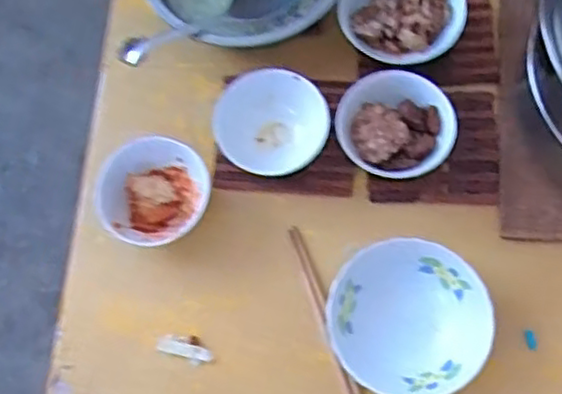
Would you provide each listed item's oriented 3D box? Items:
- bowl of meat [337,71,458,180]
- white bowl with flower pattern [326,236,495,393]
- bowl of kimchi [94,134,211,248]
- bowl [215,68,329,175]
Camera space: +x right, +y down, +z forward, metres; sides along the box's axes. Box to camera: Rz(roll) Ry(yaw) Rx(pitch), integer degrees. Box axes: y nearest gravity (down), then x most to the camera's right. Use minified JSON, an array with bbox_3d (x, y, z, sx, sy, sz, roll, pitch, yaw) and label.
[{"bbox_3d":[0.115,-0.067,0.683,0.113,0.053,0.102,17,75,8],"label":"bowl of meat"},{"bbox_3d":[0.118,0.115,0.636,0.144,0.048,0.141,-1,74,3],"label":"white bowl with flower pattern"},{"bbox_3d":[-0.127,-0.002,0.689,0.108,0.048,0.111,-1,74,3],"label":"bowl of kimchi"},{"bbox_3d":[-0.008,-0.071,0.696,0.109,0.060,0.104,-1,74,3],"label":"bowl"}]

